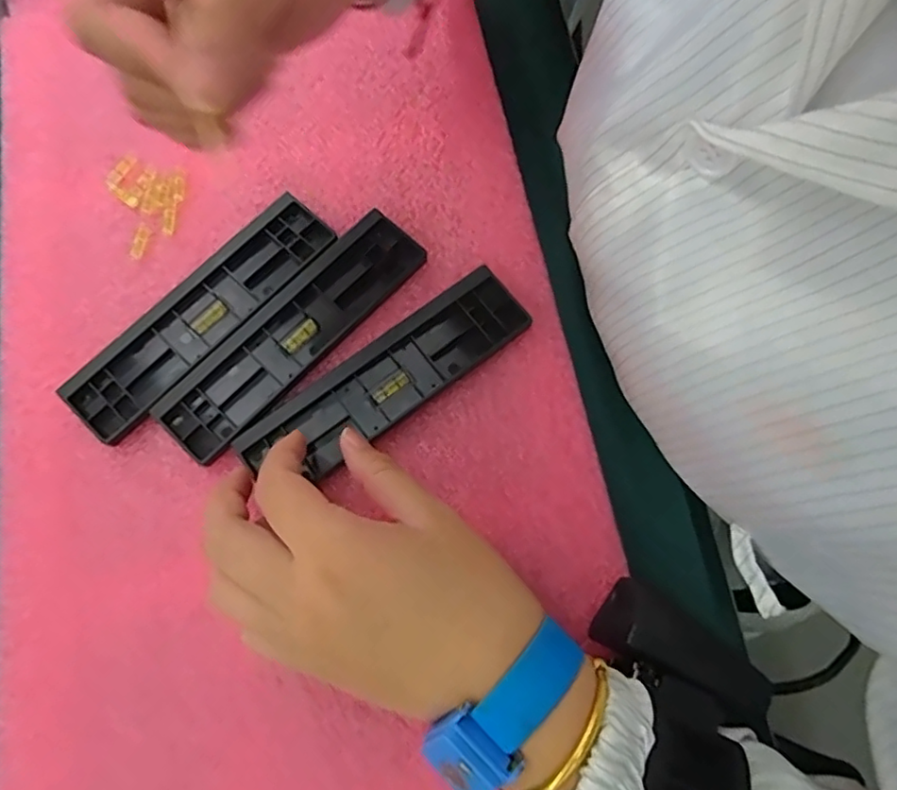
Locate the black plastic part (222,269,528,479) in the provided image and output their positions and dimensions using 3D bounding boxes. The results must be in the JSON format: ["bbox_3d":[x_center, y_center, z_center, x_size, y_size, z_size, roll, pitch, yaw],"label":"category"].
[{"bbox_3d":[-0.032,-0.008,0.311,0.156,0.008,0.043,-33,76,-7],"label":"black plastic part"}]

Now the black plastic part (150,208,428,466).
[{"bbox_3d":[-0.080,-0.033,0.321,0.041,0.008,0.157,42,78,11],"label":"black plastic part"}]

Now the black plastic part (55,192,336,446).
[{"bbox_3d":[-0.130,-0.044,0.326,0.045,0.008,0.158,42,78,11],"label":"black plastic part"}]

